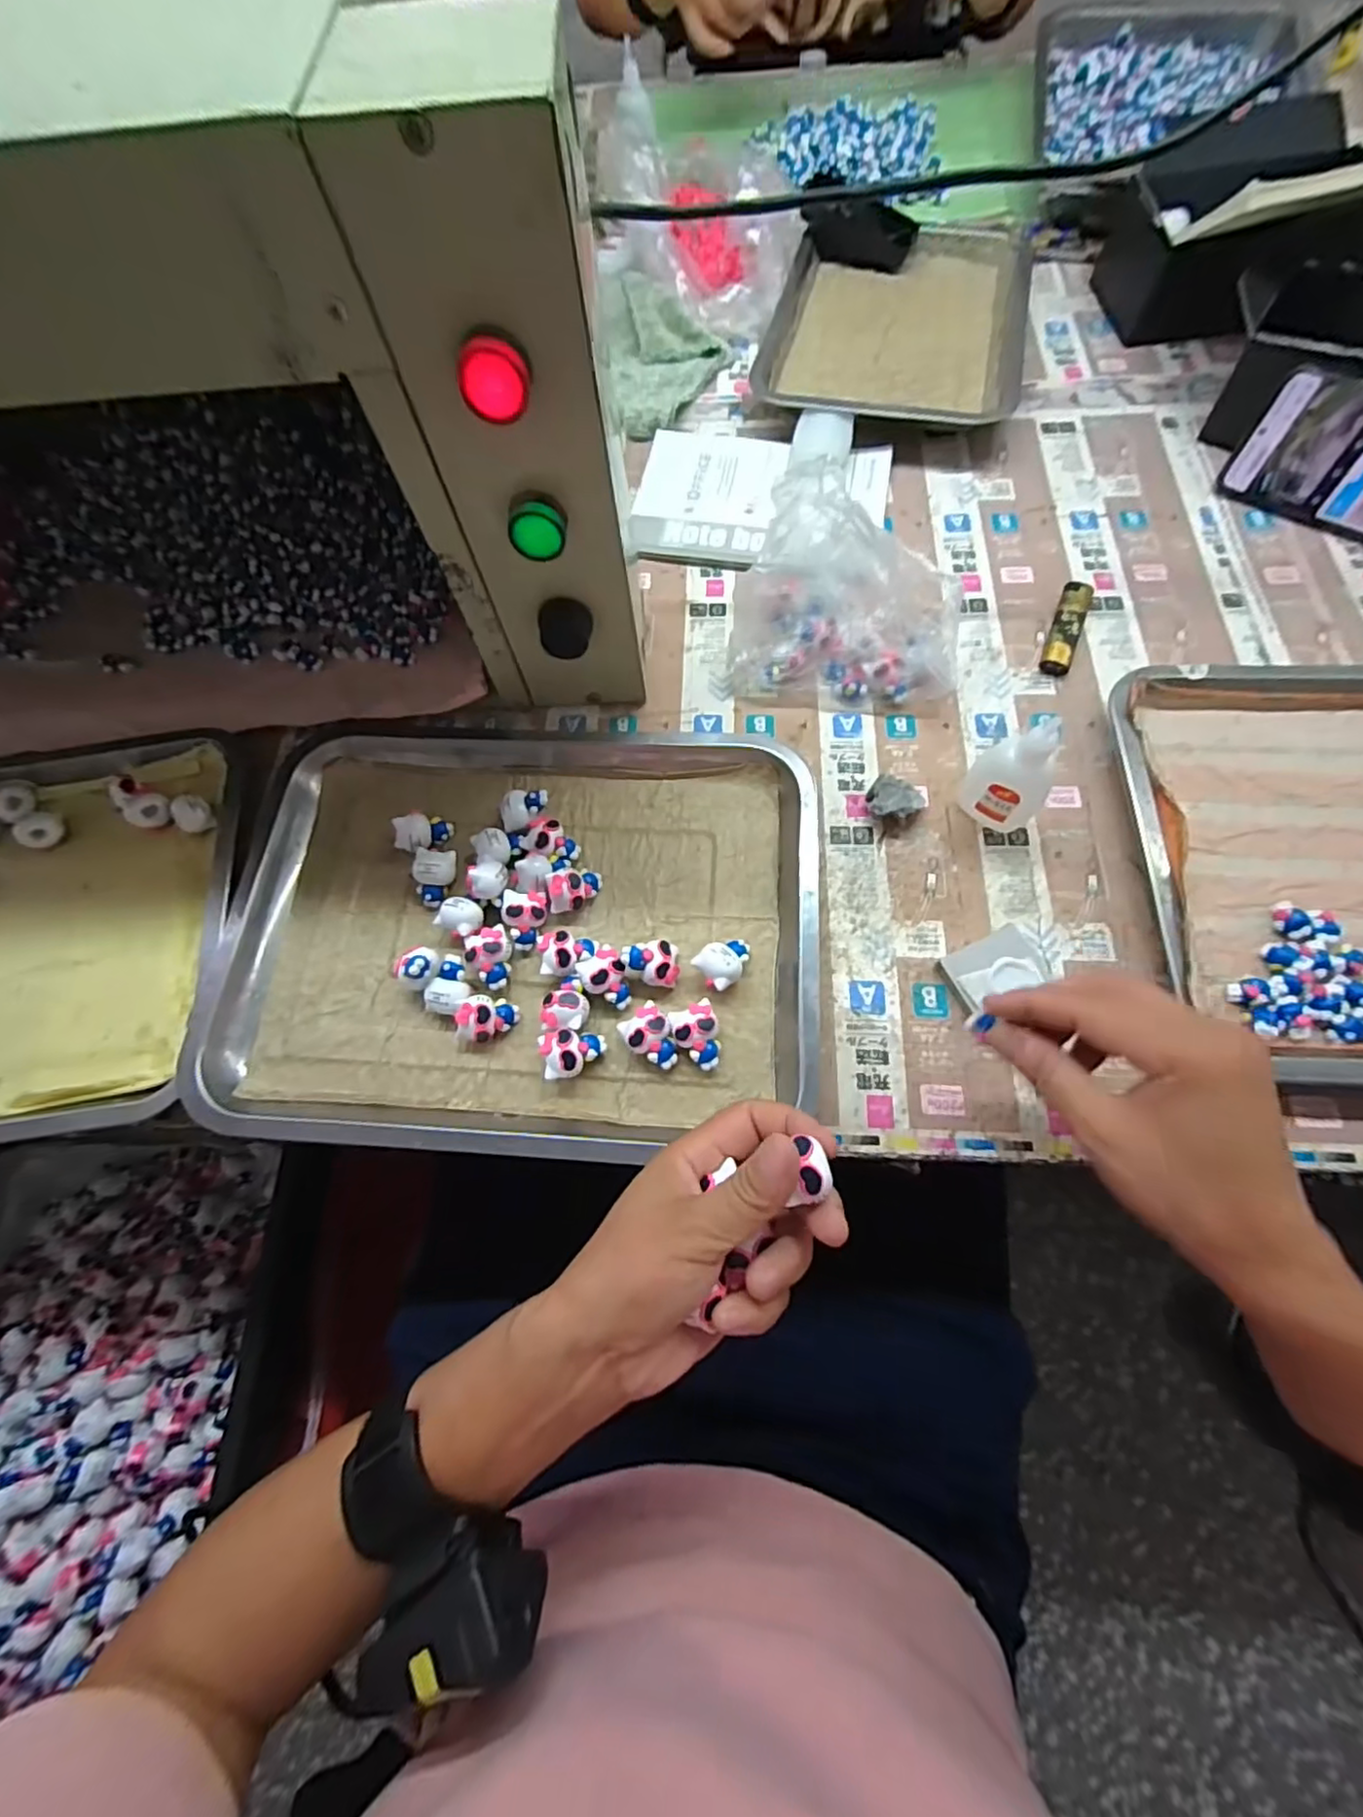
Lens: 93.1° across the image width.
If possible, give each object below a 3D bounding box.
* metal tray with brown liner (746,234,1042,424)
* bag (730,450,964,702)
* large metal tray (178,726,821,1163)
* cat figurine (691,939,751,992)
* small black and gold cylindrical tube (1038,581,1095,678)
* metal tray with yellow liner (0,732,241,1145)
[{"bbox_3d":[0.196,-0.532,0.581,0.213,0.033,0.300,13,71,8],"label":"metal tray with brown liner"},{"bbox_3d":[0.114,-0.202,0.422,0.149,0.099,0.103,18,71,9],"label":"bag"},{"bbox_3d":[-0.096,0.000,0.388,0.345,0.026,0.268,2,70,4],"label":"large metal tray"},{"bbox_3d":[0.025,0.030,0.367,0.035,0.024,0.024,-41,73,-12],"label":"cat figurine"},{"bbox_3d":[0.276,-0.203,0.461,0.020,0.014,0.085,23,72,11],"label":"small black and gold cylindrical tube"},{"bbox_3d":[-0.460,0.019,0.430,0.336,0.031,0.273,-9,69,0],"label":"metal tray with yellow liner"}]

